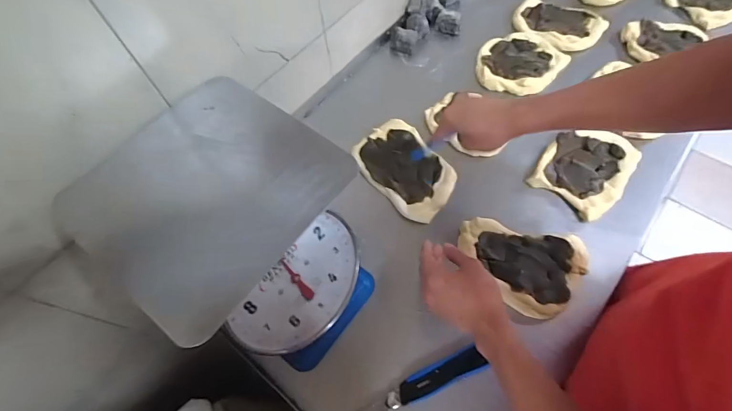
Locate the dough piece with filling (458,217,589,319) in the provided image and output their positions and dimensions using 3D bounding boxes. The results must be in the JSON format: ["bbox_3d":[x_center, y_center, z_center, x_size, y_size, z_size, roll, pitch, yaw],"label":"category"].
[{"bbox_3d":[0.234,0.092,0.578,0.185,0.022,0.131,15,65,11],"label":"dough piece with filling"}]

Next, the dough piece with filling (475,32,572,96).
[{"bbox_3d":[0.310,-0.289,0.774,0.156,0.023,0.160,-1,63,3],"label":"dough piece with filling"}]

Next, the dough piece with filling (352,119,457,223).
[{"bbox_3d":[0.070,-0.065,0.673,0.121,0.026,0.192,-37,67,-14],"label":"dough piece with filling"}]

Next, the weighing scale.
[{"bbox_3d":[-0.149,0.038,0.506,0.290,0.262,0.235,29,68,17],"label":"weighing scale"}]

